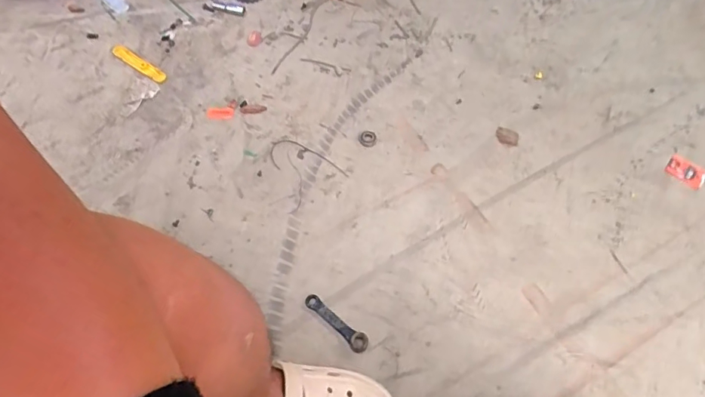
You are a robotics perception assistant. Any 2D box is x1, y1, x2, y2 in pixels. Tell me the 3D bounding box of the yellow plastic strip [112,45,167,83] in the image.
[{"bbox_3d":[-0.461,-0.290,1.016,0.153,0.012,0.030,31,63,16],"label":"yellow plastic strip"}]

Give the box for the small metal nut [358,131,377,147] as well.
[{"bbox_3d":[0.031,-0.122,0.950,0.036,0.011,0.034,1,59,-1],"label":"small metal nut"}]

